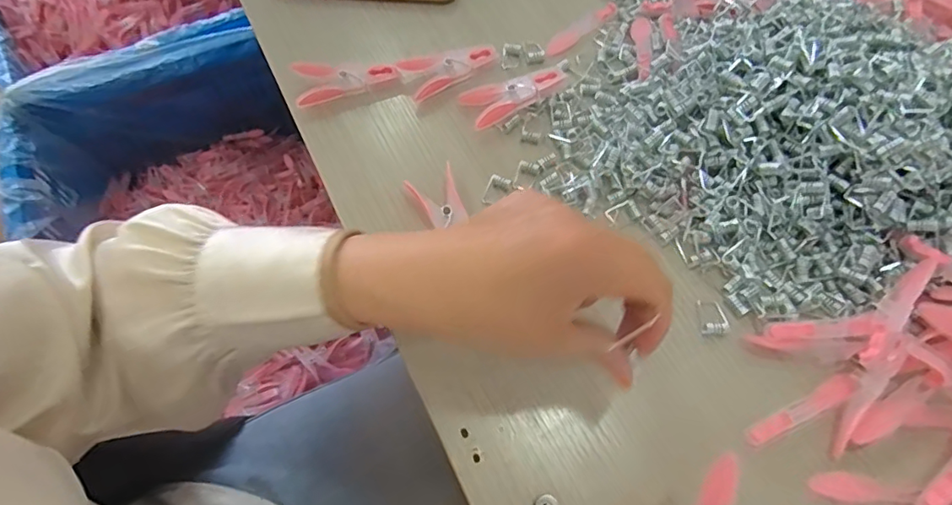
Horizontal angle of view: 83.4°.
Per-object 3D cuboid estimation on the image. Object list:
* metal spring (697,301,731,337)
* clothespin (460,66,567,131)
[{"bbox_3d":[0.143,0.039,0.321,0.015,0.005,0.021,5,62,2],"label":"metal spring"},{"bbox_3d":[0.027,-0.119,0.391,0.074,0.017,0.032,-26,66,-14],"label":"clothespin"}]

